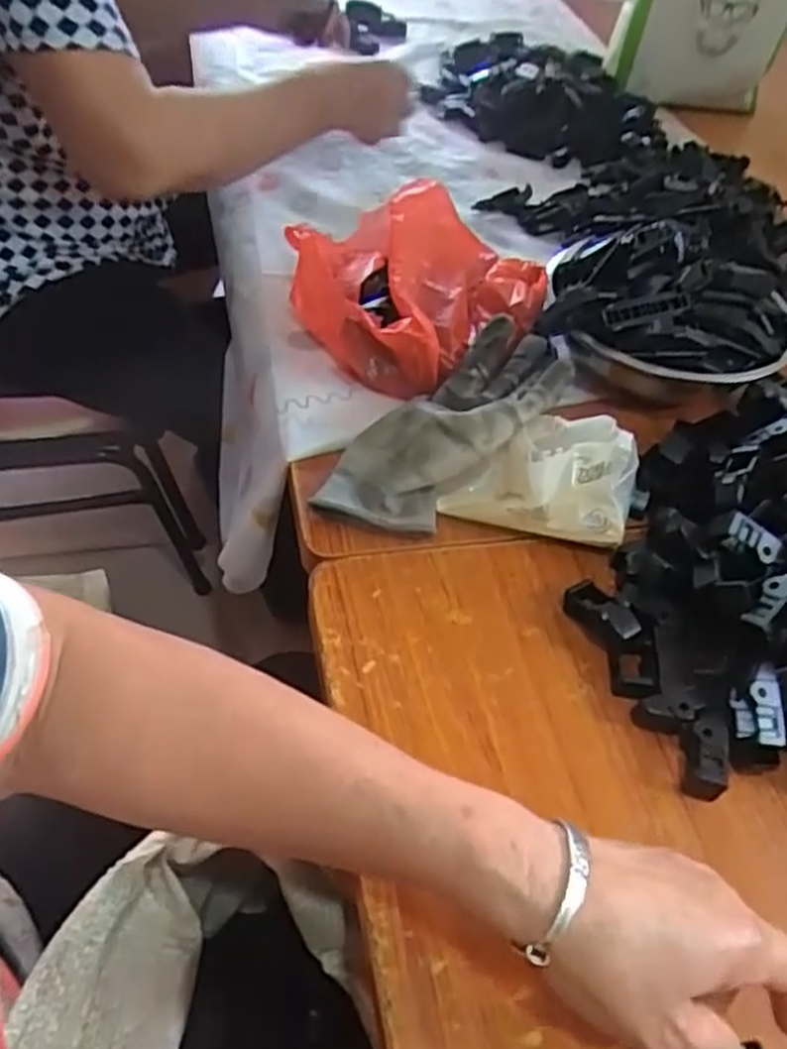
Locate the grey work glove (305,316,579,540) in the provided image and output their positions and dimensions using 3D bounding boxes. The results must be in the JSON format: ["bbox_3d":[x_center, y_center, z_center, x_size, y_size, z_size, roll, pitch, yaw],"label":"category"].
[{"bbox_3d":[0.043,-0.071,0.569,0.091,0.060,0.222,37,55,23],"label":"grey work glove"}]

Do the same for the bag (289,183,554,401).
[{"bbox_3d":[0.013,-0.207,0.666,0.172,0.086,0.214,-28,58,-27],"label":"bag"}]

